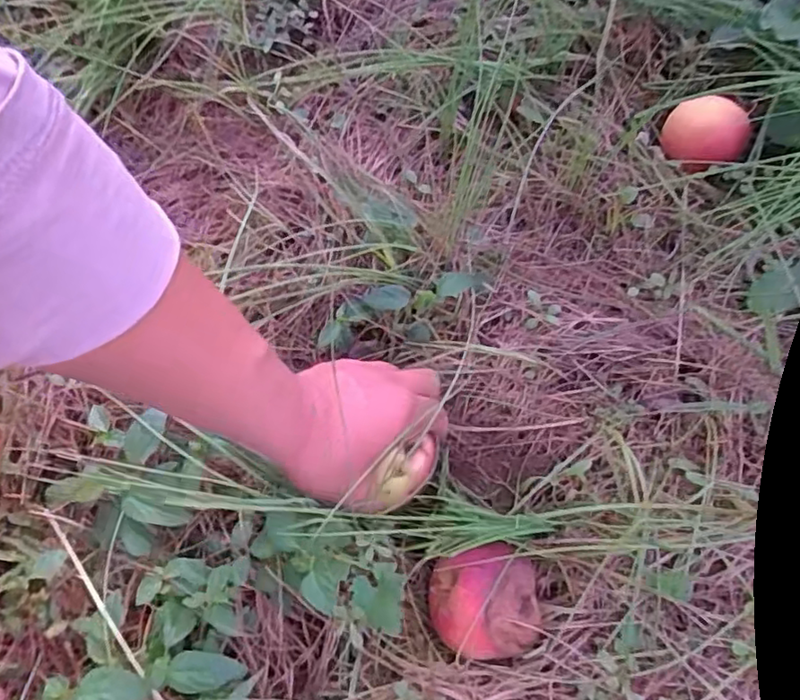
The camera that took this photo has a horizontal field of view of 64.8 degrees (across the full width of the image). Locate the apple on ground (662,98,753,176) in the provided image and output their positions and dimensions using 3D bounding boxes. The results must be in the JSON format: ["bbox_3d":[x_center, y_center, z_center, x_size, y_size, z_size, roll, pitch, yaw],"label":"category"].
[{"bbox_3d":[0.285,-0.194,0.587,0.068,0.053,0.062,-7,65,-3],"label":"apple on ground"}]

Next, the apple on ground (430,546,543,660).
[{"bbox_3d":[0.059,0.176,0.437,0.073,0.058,0.066,-7,65,-3],"label":"apple on ground"}]

